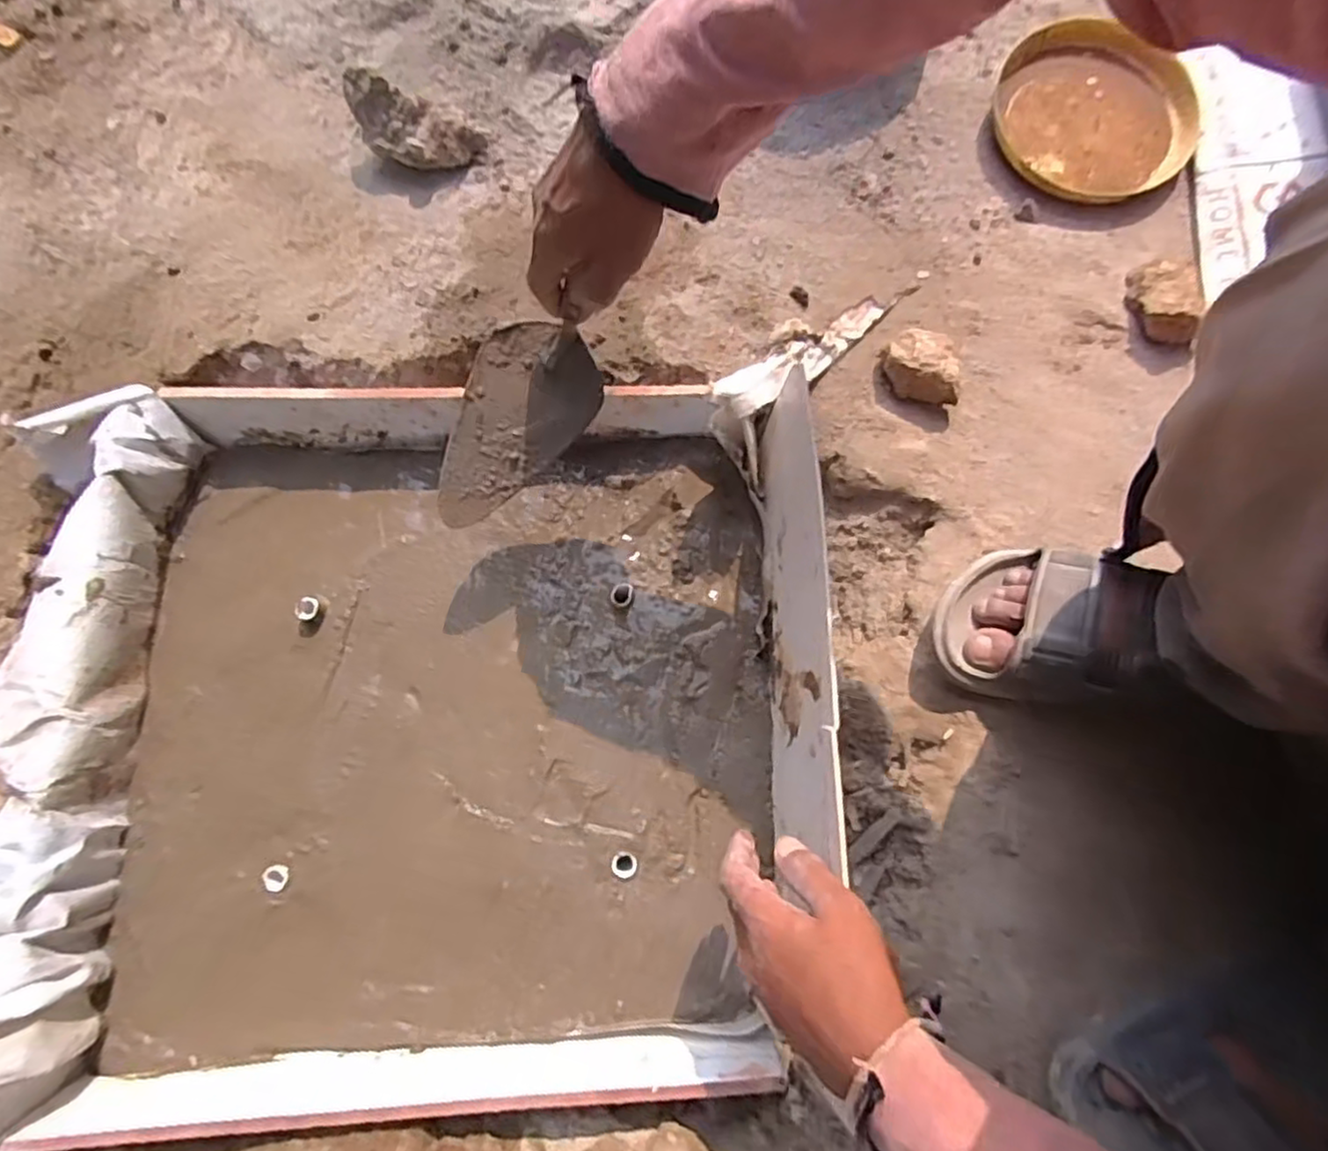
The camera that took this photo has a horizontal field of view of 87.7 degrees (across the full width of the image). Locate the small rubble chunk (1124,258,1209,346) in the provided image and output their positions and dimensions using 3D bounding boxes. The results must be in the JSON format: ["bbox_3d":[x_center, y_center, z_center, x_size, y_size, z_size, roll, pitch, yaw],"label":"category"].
[{"bbox_3d":[0.419,-0.232,0.576,0.050,0.032,0.072,17,75,5],"label":"small rubble chunk"}]

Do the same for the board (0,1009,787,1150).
[{"bbox_3d":[-0.169,0.337,0.463,0.486,0.062,0.009,-5,95,0],"label":"board"}]

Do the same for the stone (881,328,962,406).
[{"bbox_3d":[0.209,-0.170,0.560,0.060,0.031,0.052,18,75,5],"label":"stone"}]

